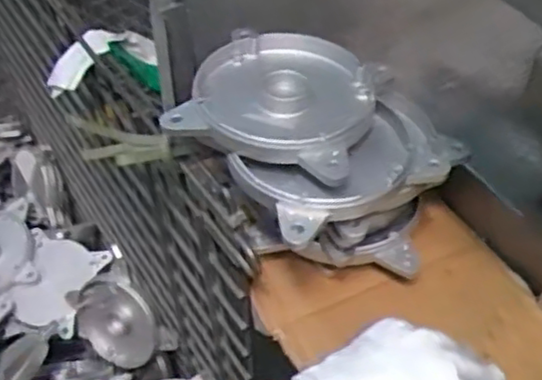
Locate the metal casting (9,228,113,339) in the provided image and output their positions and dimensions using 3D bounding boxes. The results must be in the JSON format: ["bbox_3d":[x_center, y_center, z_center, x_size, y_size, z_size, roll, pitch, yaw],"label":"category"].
[{"bbox_3d":[-0.321,0.138,1.032,0.126,0.029,0.138,14,50,13],"label":"metal casting"}]

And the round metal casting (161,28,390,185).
[{"bbox_3d":[0.009,-0.074,0.544,0.139,0.026,0.139,15,50,14],"label":"round metal casting"}]

